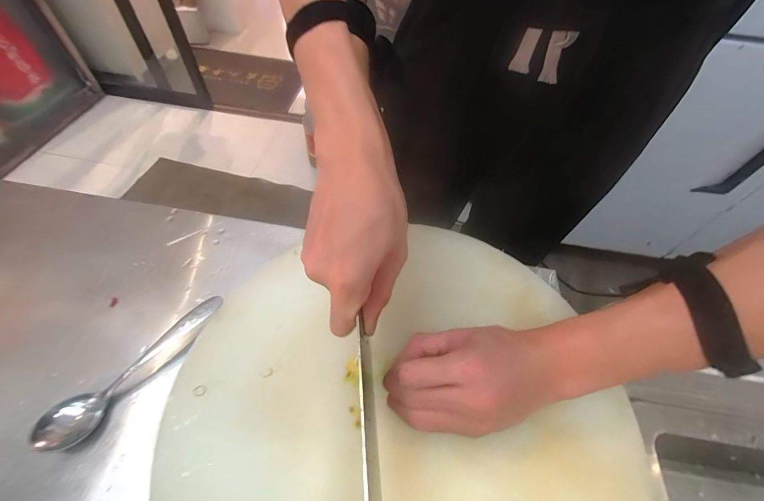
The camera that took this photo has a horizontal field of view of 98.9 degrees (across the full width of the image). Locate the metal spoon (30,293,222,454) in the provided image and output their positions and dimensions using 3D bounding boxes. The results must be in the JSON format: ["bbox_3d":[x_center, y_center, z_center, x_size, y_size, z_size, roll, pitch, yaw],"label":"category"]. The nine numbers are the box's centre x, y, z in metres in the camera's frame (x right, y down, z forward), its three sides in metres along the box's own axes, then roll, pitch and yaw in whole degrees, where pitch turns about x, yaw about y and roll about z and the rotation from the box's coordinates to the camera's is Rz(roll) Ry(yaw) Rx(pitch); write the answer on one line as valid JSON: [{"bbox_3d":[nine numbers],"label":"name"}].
[{"bbox_3d":[-0.242,0.106,0.323,0.044,0.025,0.175,32,60,19],"label":"metal spoon"}]

